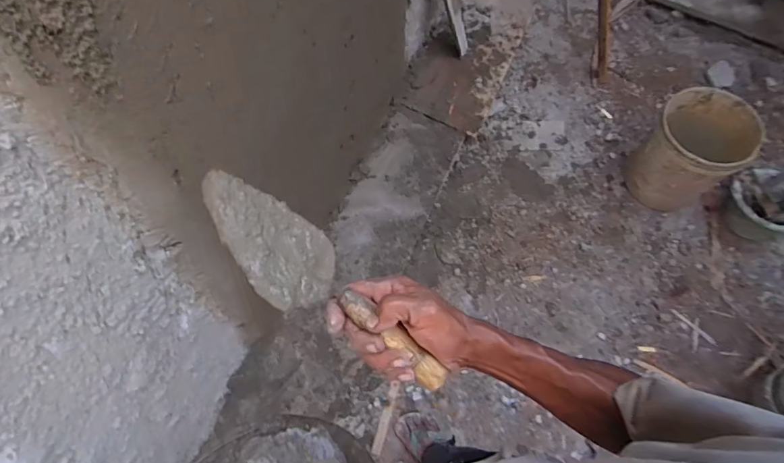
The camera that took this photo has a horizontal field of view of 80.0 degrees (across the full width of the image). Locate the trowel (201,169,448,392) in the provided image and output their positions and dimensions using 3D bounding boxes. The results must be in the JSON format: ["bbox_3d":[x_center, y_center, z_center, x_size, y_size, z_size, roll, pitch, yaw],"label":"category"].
[{"bbox_3d":[-0.068,0.053,0.456,0.289,0.041,0.083,40,70,-1],"label":"trowel"}]

